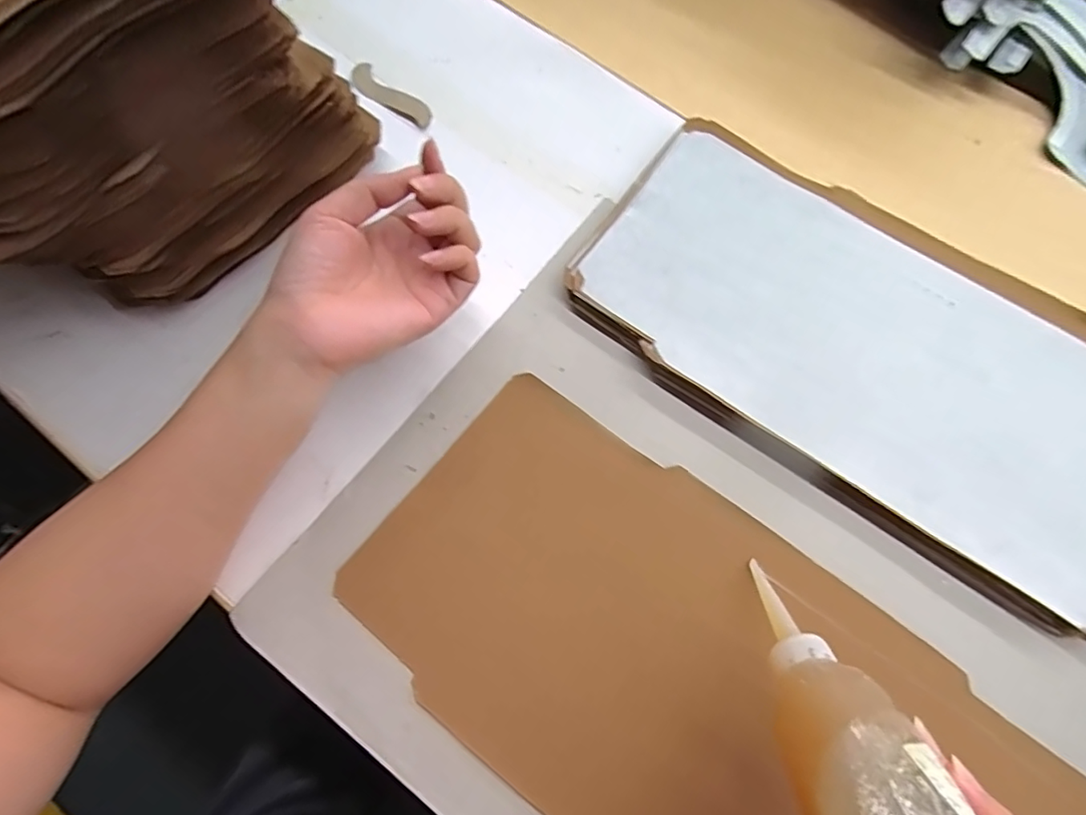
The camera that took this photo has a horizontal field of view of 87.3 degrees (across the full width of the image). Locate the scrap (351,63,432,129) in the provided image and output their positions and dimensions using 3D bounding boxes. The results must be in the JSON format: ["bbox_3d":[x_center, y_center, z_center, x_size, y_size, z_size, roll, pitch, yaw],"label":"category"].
[{"bbox_3d":[-0.120,-0.242,0.440,0.078,0.008,0.029,40,63,10],"label":"scrap"}]

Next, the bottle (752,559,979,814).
[{"bbox_3d":[0.125,0.139,0.246,0.044,0.041,0.149,-1,28,-3],"label":"bottle"}]

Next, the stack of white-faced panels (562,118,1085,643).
[{"bbox_3d":[0.234,-0.027,0.366,0.426,0.021,0.193,33,72,9],"label":"stack of white-faced panels"}]

